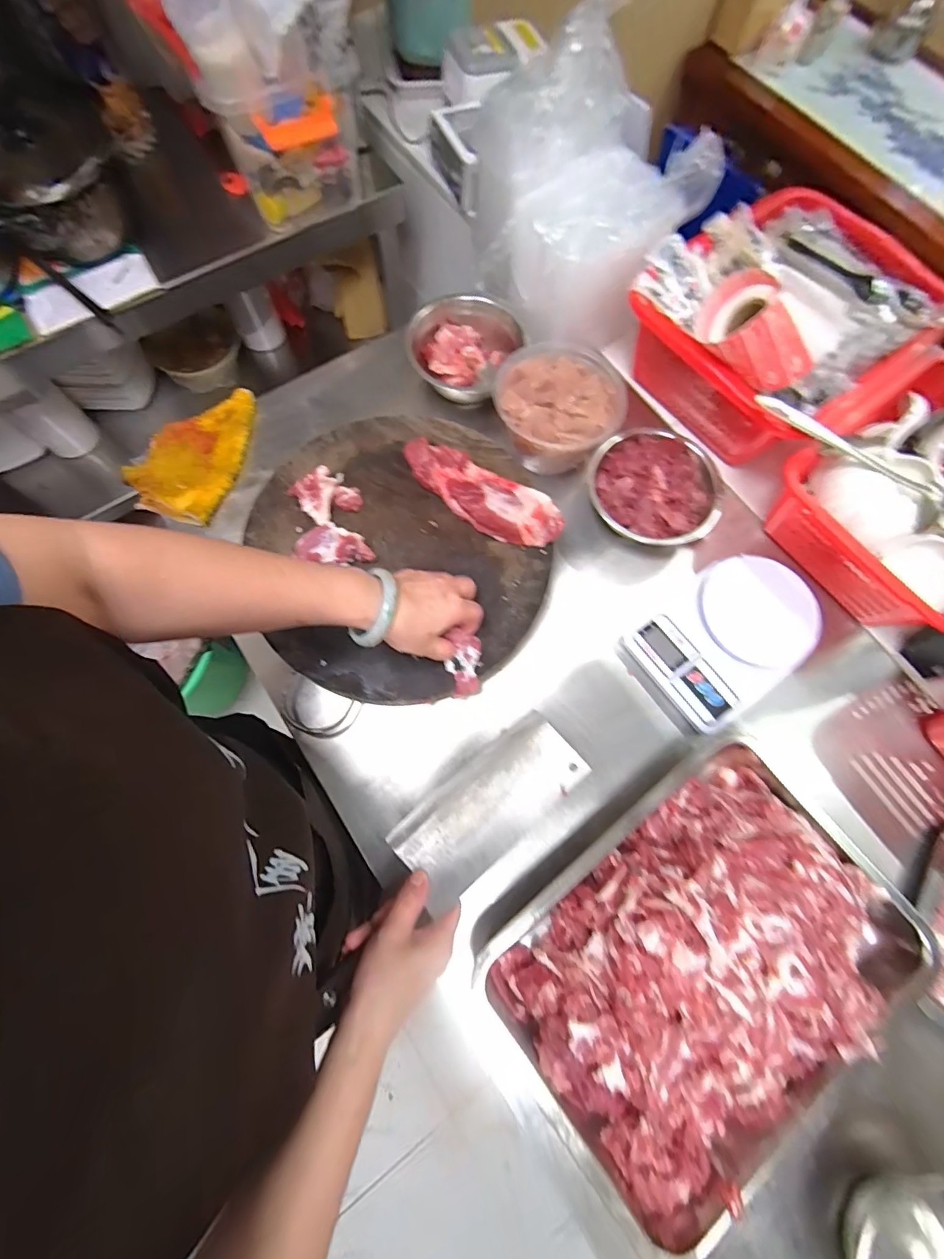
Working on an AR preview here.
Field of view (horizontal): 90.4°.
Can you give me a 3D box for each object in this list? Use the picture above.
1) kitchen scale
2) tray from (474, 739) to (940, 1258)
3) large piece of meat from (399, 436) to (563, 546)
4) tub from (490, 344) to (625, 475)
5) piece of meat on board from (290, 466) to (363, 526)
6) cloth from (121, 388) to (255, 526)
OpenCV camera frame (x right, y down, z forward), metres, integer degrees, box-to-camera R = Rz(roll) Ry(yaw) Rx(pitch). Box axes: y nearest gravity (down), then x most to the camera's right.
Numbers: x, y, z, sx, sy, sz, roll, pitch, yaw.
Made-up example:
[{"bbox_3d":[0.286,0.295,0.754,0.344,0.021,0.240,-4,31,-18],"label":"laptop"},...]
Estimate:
[{"bbox_3d":[0.278,0.006,0.511,0.183,0.051,0.133,-37,78,-11],"label":"kitchen scale"},{"bbox_3d":[0.204,0.287,0.398,0.334,0.076,0.262,-34,77,-11],"label":"tray"},{"bbox_3d":[0.005,-0.150,0.514,0.196,0.040,0.063,33,75,8],"label":"large piece of meat"},{"bbox_3d":[0.102,-0.256,0.564,0.143,0.088,0.137,0,74,-2],"label":"tub"},{"bbox_3d":[-0.161,-0.151,0.513,0.061,0.027,0.061,-37,78,-11],"label":"piece of meat on board"},{"bbox_3d":[-0.339,-0.216,0.570,0.113,0.022,0.181,14,74,3],"label":"cloth"}]

